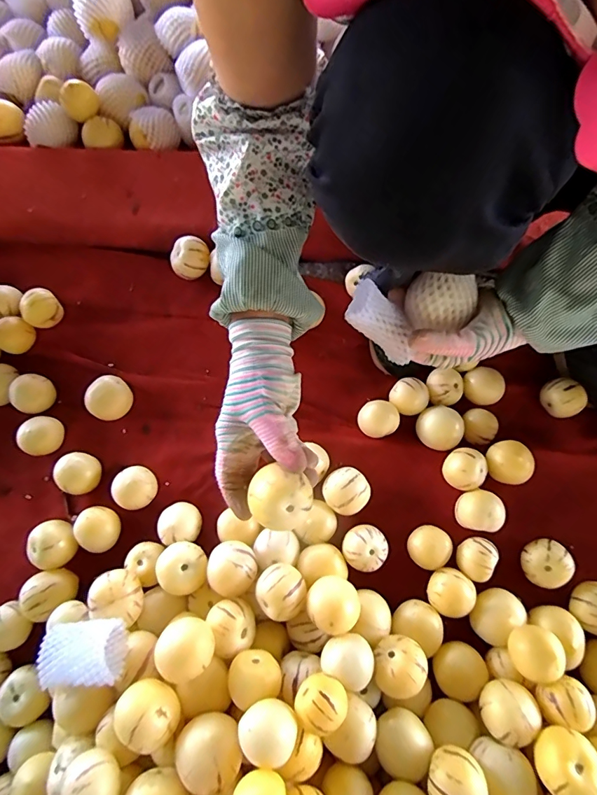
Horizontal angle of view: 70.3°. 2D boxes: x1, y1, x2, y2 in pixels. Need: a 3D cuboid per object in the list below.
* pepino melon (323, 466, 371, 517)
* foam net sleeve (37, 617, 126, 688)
[{"bbox_3d":[0.054,0.108,0.487,0.049,0.043,0.049,37,77,13],"label":"pepino melon"},{"bbox_3d":[-0.207,0.242,0.401,0.095,0.026,0.054,-16,55,18],"label":"foam net sleeve"}]

